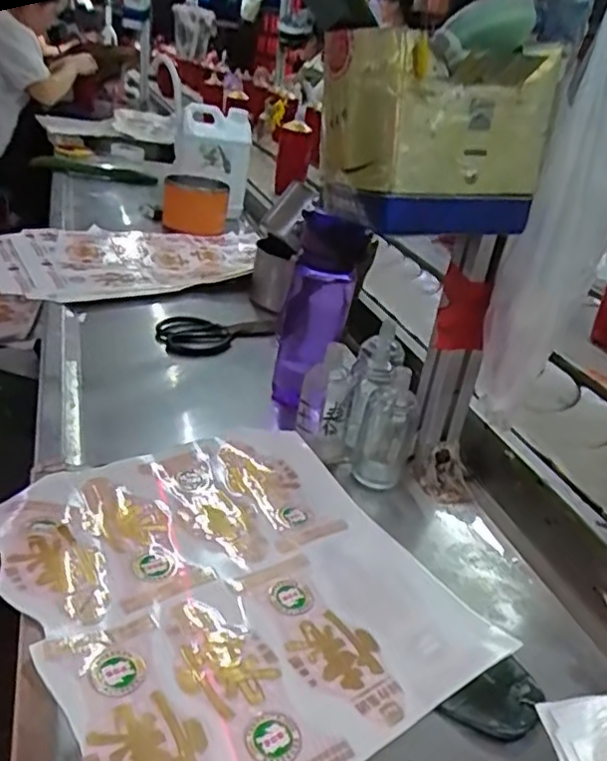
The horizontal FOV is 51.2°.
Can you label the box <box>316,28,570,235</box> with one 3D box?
[{"bbox_3d":[0.101,-0.194,0.503,0.154,0.134,0.105,-6,31,-22],"label":"box"}]

